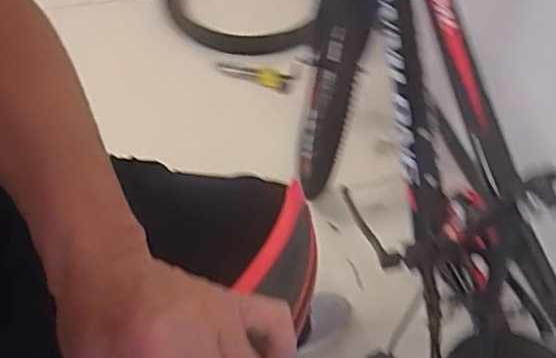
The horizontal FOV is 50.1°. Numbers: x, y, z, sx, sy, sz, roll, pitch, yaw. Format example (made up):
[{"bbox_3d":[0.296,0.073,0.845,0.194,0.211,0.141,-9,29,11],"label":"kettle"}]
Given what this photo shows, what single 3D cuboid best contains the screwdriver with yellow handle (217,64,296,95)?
[{"bbox_3d":[-0.052,-0.228,1.316,0.181,0.033,0.040,21,54,14],"label":"screwdriver with yellow handle"}]

